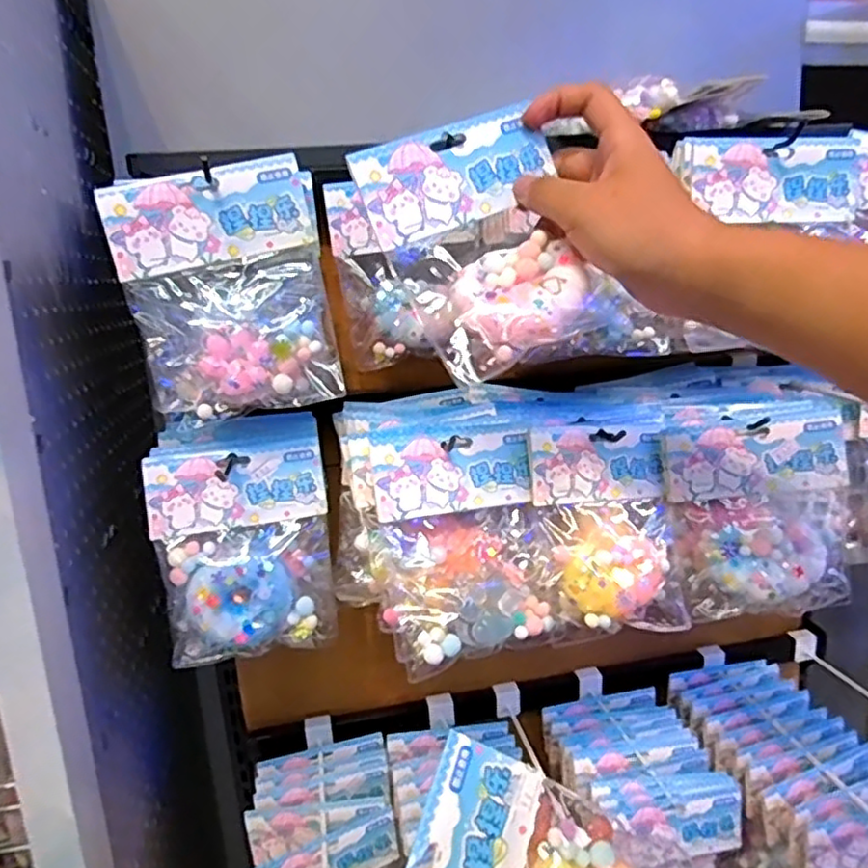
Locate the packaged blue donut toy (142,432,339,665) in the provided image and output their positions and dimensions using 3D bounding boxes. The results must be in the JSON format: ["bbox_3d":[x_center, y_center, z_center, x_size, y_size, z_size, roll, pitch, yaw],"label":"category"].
[{"bbox_3d":[-0.143,0.086,0.508,0.125,0.149,0.063,-8,15,-17],"label":"packaged blue donut toy"}]

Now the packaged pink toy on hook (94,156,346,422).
[{"bbox_3d":[-0.137,-0.093,0.441,0.131,0.154,0.025,-6,14,-11],"label":"packaged pink toy on hook"}]

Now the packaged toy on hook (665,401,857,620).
[{"bbox_3d":[0.257,0.062,0.536,0.134,0.162,0.046,-4,1,11],"label":"packaged toy on hook"}]

